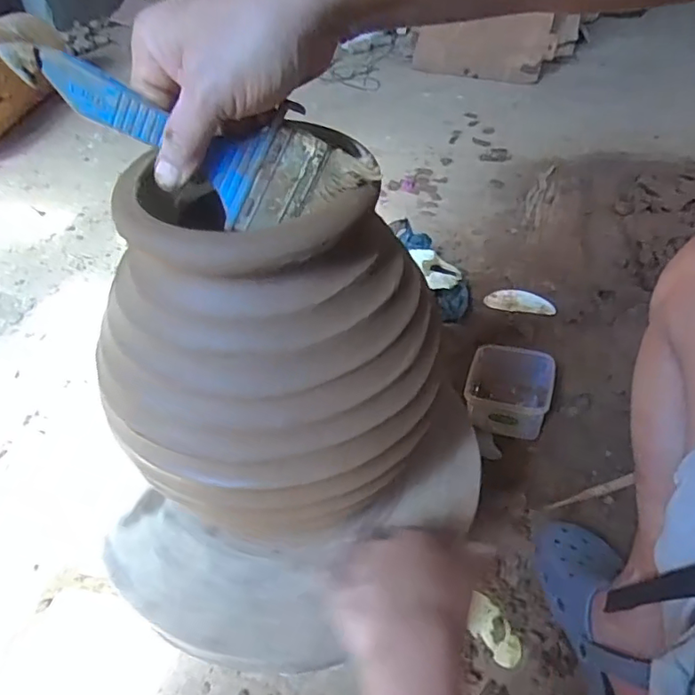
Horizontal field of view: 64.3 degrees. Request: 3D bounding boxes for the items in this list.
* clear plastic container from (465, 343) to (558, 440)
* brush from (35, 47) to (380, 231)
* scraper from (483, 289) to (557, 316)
[{"bbox_3d":[0.278,0.075,0.953,0.139,0.087,0.145,13,48,16],"label":"clear plastic container"},{"bbox_3d":[-0.078,-0.115,0.323,0.184,0.071,0.022,17,43,-16],"label":"brush"},{"bbox_3d":[0.370,-0.099,1.180,0.143,0.016,0.062,13,48,16],"label":"scraper"}]

